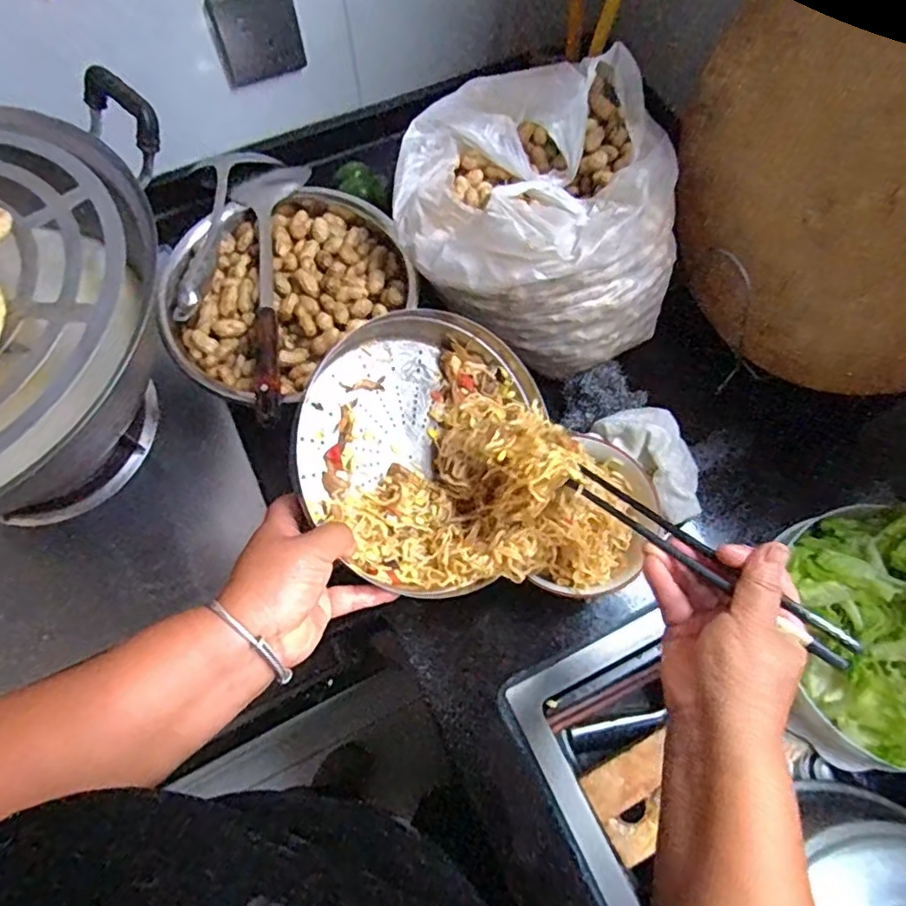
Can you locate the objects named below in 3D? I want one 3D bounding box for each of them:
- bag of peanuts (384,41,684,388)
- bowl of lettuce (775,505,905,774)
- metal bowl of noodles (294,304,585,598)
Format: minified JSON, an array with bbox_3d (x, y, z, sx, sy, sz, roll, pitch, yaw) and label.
[{"bbox_3d":[0.081,-0.232,0.585,0.257,0.159,0.237,3,68,0],"label":"bag of peanuts"},{"bbox_3d":[0.401,0.156,0.520,0.196,0.092,0.219,-3,68,-2],"label":"bowl of lettuce"},{"bbox_3d":[-0.017,-0.002,0.457,0.186,0.090,0.200,0,68,-1],"label":"metal bowl of noodles"}]

